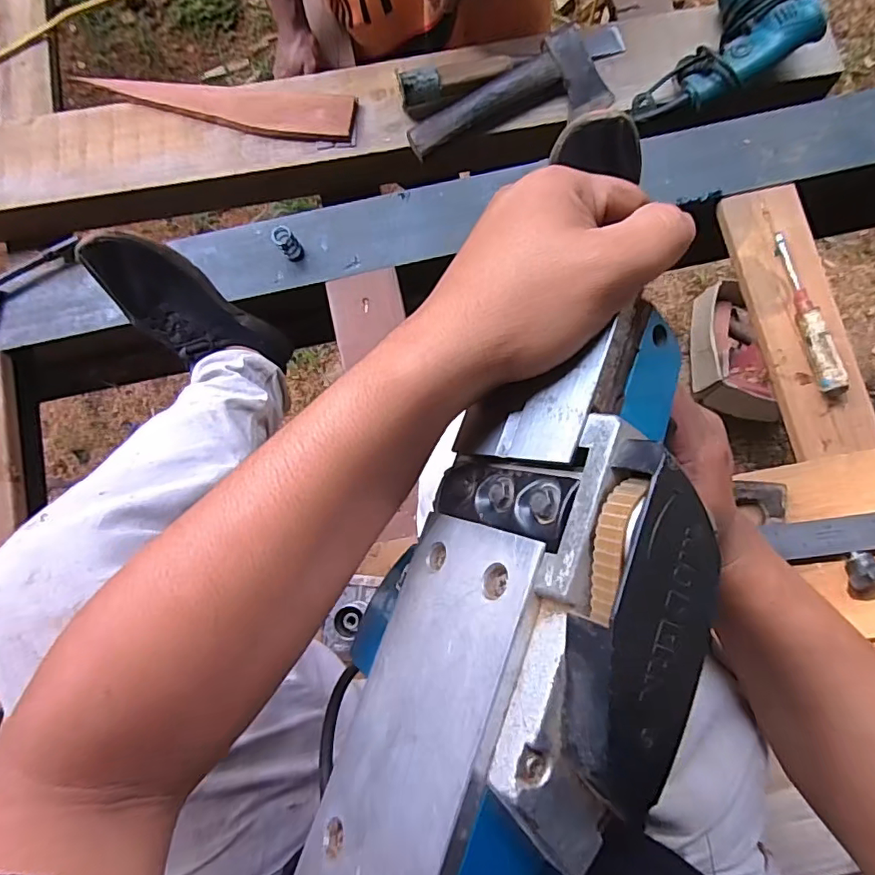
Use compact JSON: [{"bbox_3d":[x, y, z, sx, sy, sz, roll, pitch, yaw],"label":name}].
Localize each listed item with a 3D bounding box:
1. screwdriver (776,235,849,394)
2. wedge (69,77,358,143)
[{"bbox_3d":[0.426,-0.145,0.603,0.023,0.029,0.196,-8,80,1],"label":"screwdriver"},{"bbox_3d":[-0.311,-0.481,0.762,0.398,0.014,0.073,10,81,4],"label":"wedge"}]

